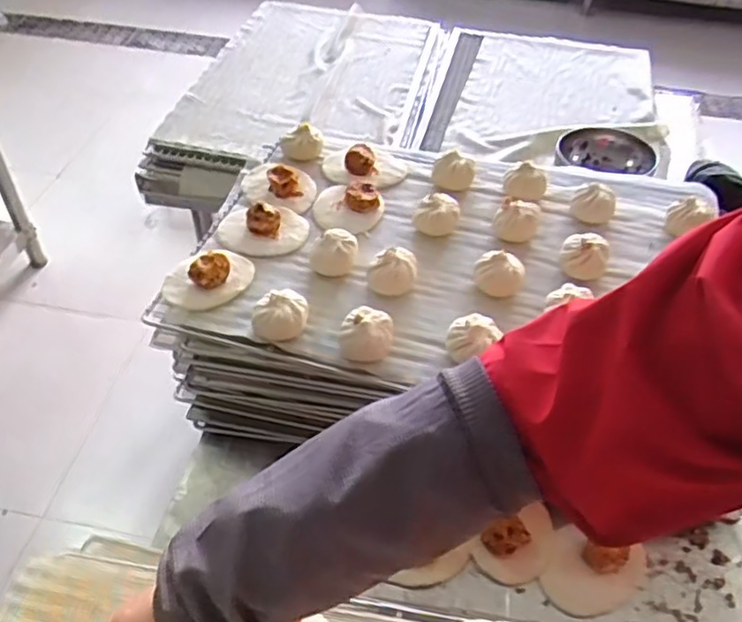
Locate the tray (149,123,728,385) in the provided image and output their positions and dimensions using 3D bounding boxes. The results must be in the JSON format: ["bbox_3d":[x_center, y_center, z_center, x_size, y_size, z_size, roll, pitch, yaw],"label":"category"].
[{"bbox_3d":[0.093,-0.084,0.775,0.582,0.055,0.417,12,47,7],"label":"tray"}]

